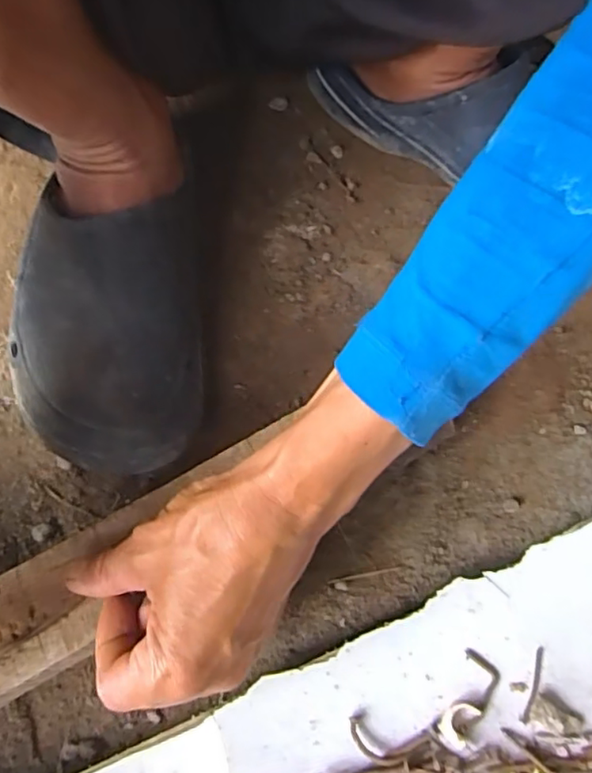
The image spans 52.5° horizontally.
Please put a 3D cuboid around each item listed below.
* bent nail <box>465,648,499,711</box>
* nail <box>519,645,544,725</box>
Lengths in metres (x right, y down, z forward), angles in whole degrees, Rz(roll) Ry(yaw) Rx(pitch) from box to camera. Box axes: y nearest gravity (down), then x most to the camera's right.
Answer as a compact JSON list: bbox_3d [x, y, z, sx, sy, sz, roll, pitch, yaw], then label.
[{"bbox_3d":[0.099,0.151,0.312,0.014,0.004,0.028,-10,66,-4],"label":"bent nail"},{"bbox_3d":[0.123,0.154,0.310,0.005,0.004,0.038,21,68,9],"label":"nail"}]

